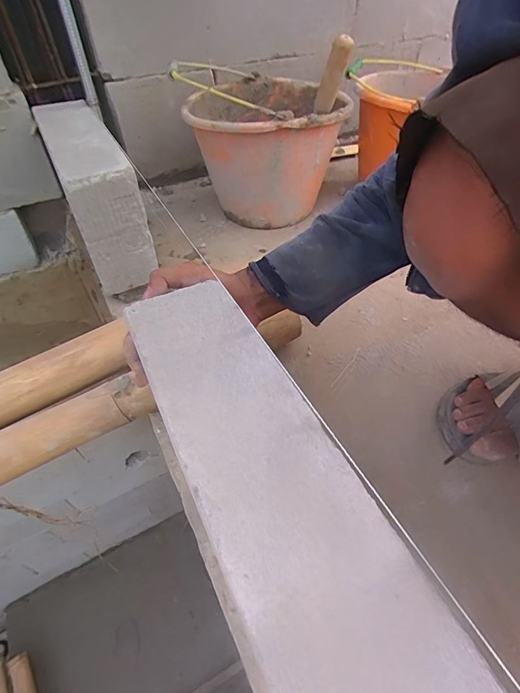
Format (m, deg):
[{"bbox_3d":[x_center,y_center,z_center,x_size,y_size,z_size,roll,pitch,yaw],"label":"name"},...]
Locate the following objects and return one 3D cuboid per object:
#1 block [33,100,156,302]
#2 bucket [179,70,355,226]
[{"bbox_3d":[-0.304,-0.294,0.695,0.100,0.191,0.375,-22,52,-18],"label":"block"},{"bbox_3d":[0.008,-0.405,0.790,0.274,0.216,0.272,0,48,0],"label":"bucket"}]

